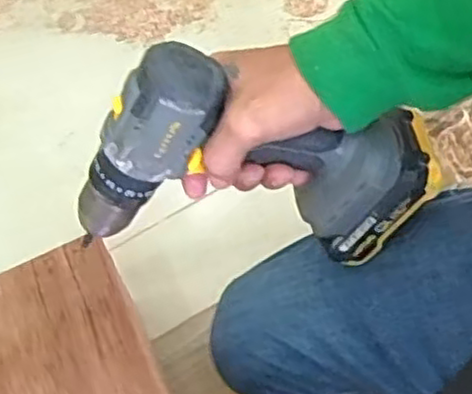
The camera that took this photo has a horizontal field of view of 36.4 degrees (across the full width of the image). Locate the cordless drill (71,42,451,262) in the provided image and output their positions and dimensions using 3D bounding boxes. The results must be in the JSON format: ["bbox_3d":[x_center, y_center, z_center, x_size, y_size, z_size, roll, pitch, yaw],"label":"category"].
[{"bbox_3d":[0.017,-0.031,0.507,0.239,0.154,0.080,8,45,-10],"label":"cordless drill"}]

